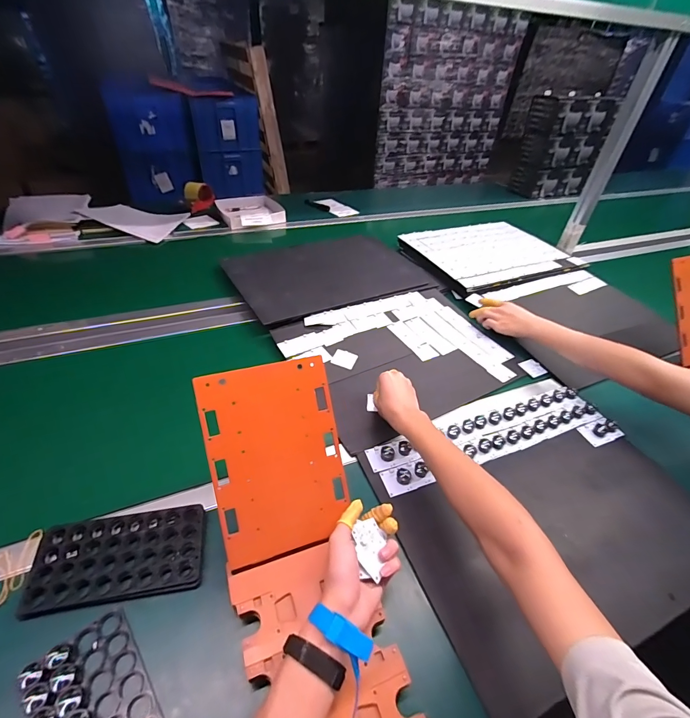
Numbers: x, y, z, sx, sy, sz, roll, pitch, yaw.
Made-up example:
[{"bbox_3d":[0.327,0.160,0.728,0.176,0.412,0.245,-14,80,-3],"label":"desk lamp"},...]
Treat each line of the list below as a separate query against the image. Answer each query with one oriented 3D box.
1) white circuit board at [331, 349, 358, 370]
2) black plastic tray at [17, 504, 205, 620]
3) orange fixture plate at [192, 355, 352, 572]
[{"bbox_3d":[-0.001,-0.001,0.812,0.052,0.006,0.047,16,42,12],"label":"white circuit board"},{"bbox_3d":[-0.288,0.251,0.475,0.200,0.016,0.101,-4,42,-10],"label":"black plastic tray"},{"bbox_3d":[-0.085,0.125,0.472,0.161,0.007,0.234,-12,91,-18],"label":"orange fixture plate"}]

